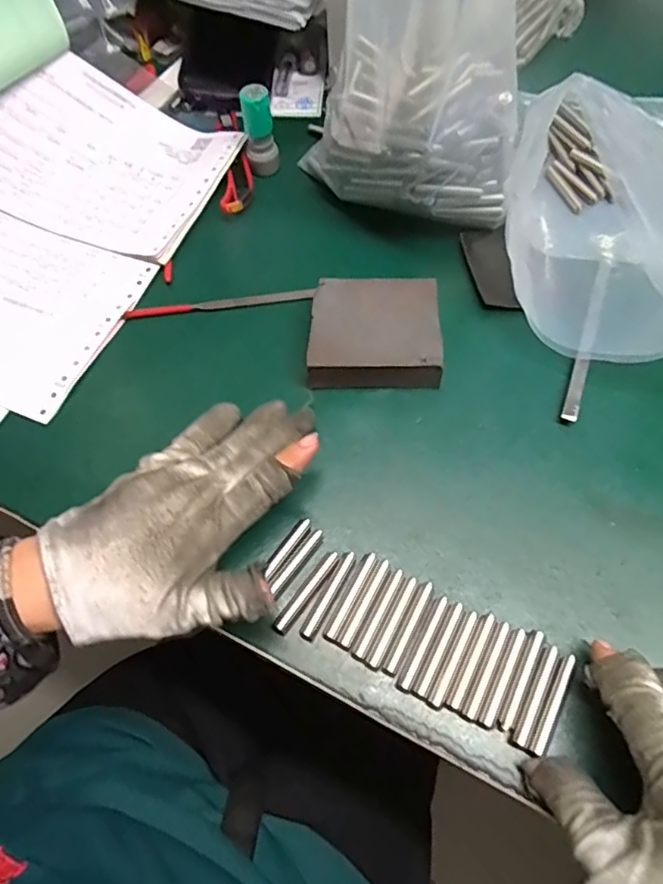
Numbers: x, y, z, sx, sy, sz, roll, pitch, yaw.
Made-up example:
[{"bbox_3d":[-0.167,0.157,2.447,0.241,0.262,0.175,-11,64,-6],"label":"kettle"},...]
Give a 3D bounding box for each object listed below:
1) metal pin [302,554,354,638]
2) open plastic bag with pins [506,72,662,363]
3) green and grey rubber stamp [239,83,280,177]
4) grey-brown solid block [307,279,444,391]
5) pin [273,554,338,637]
[{"bbox_3d":[-0.001,0.077,0.288,0.007,0.004,0.048,26,66,15],"label":"metal pin"},{"bbox_3d":[0.180,-0.141,0.338,0.134,0.116,0.171,26,66,15],"label":"open plastic bag with pins"},{"bbox_3d":[-0.054,-0.234,0.424,0.023,0.056,0.022,-10,63,-3],"label":"green and grey rubber stamp"},{"bbox_3d":[0.028,-0.067,0.355,0.079,0.027,0.075,2,63,3],"label":"grey-brown solid block"},{"bbox_3d":[-0.012,0.077,0.289,0.007,0.004,0.048,33,68,18],"label":"pin"}]

